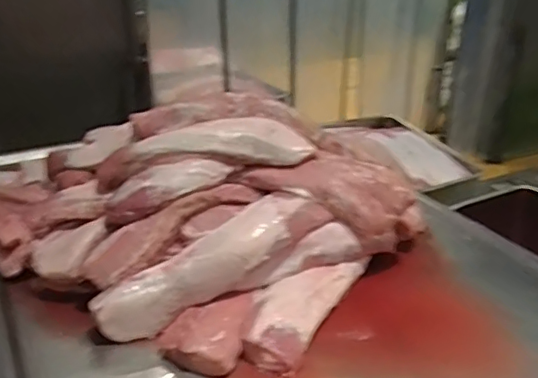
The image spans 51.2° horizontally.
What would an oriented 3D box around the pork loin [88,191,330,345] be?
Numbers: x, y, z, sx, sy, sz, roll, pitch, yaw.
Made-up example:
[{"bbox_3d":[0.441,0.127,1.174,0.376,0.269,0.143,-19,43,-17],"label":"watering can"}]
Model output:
[{"bbox_3d":[-0.097,0.145,1.114,0.504,0.110,0.111,-28,34,-17],"label":"pork loin"}]

